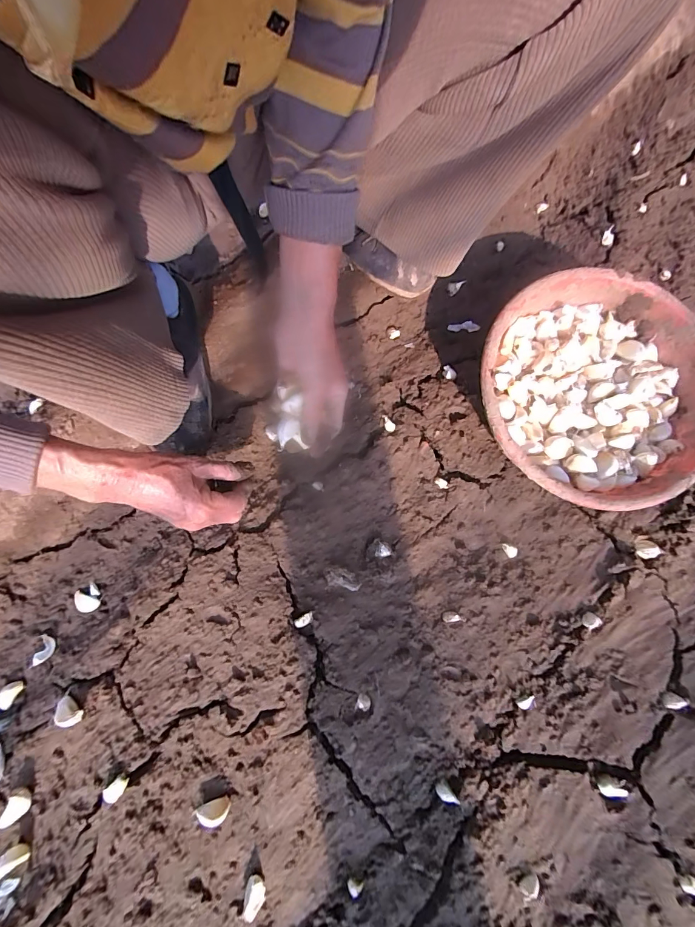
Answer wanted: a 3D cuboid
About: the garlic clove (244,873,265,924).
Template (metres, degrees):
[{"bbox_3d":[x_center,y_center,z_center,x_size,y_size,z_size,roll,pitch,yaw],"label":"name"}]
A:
[{"bbox_3d":[-0.092,0.425,0.376,0.018,0.023,0.028,16,74,6],"label":"garlic clove"}]

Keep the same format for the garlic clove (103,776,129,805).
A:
[{"bbox_3d":[-0.239,0.336,0.394,0.028,0.010,0.016,-42,77,-11],"label":"garlic clove"}]

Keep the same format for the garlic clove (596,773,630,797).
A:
[{"bbox_3d":[0.273,0.332,0.393,0.025,0.010,0.018,5,73,3],"label":"garlic clove"}]

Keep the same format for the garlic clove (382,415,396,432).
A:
[{"bbox_3d":[0.057,-0.056,0.528,0.014,0.007,0.027,-12,73,-2],"label":"garlic clove"}]

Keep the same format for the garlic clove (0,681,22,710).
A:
[{"bbox_3d":[-0.400,0.271,0.447,0.016,0.013,0.033,28,76,9],"label":"garlic clove"}]

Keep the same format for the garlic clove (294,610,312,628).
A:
[{"bbox_3d":[-0.051,0.183,0.445,0.023,0.006,0.012,-27,75,-7],"label":"garlic clove"}]

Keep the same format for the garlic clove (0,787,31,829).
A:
[{"bbox_3d":[-0.347,0.358,0.397,0.021,0.017,0.031,31,76,10],"label":"garlic clove"}]

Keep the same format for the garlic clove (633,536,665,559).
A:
[{"bbox_3d":[0.361,0.101,0.460,0.023,0.011,0.028,-22,74,-5],"label":"garlic clove"}]

